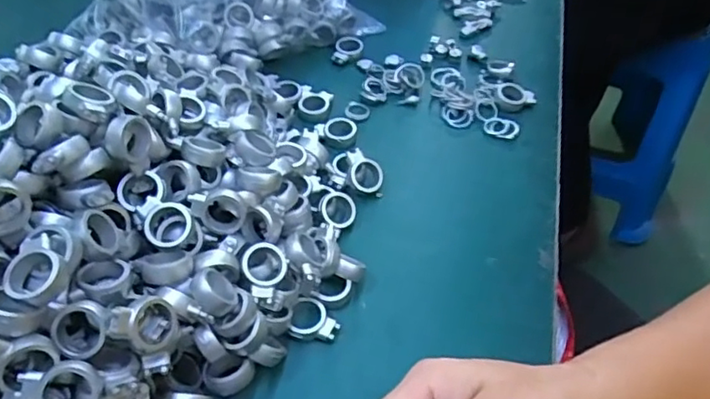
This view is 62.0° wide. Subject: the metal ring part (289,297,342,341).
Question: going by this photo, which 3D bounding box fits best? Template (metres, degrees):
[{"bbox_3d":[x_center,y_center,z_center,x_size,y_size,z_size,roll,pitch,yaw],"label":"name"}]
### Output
[{"bbox_3d":[-0.024,0.074,0.362,0.029,0.008,0.025,12,49,6],"label":"metal ring part"}]

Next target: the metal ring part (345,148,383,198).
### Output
[{"bbox_3d":[0.007,-0.020,0.438,0.028,0.010,0.032,7,82,-12],"label":"metal ring part"}]

